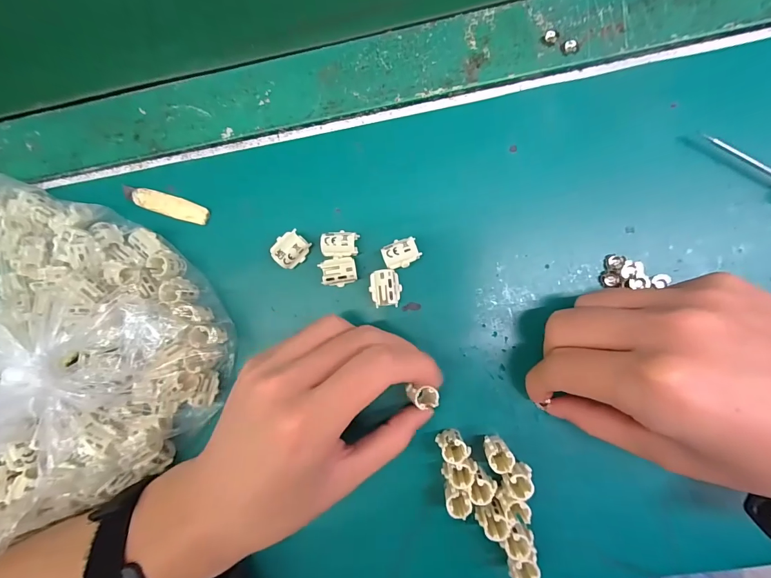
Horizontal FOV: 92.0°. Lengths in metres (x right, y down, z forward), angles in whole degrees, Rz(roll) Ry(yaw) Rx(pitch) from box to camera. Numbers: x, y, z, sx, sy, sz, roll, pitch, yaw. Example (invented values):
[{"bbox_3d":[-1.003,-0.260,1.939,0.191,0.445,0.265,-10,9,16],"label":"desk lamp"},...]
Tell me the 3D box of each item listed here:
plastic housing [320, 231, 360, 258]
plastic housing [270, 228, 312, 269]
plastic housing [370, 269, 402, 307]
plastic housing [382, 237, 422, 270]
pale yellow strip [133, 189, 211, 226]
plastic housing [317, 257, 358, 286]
[{"bbox_3d":[-0.028,-0.028,0.238,0.023,0.016,0.016,-5,89,5],"label":"plastic housing"},{"bbox_3d":[-0.060,-0.025,0.241,0.017,0.017,0.022,40,93,5],"label":"plastic housing"},{"bbox_3d":[0.000,-0.001,0.234,0.018,0.014,0.022,-3,89,6],"label":"plastic housing"},{"bbox_3d":[0.010,-0.022,0.235,0.022,0.015,0.016,-18,88,5],"label":"plastic housing"},{"bbox_3d":[-0.144,-0.055,0.249,0.052,0.004,0.014,18,91,6],"label":"pale yellow strip"},{"bbox_3d":[-0.028,-0.011,0.237,0.021,0.016,0.017,-10,88,5],"label":"plastic housing"}]

